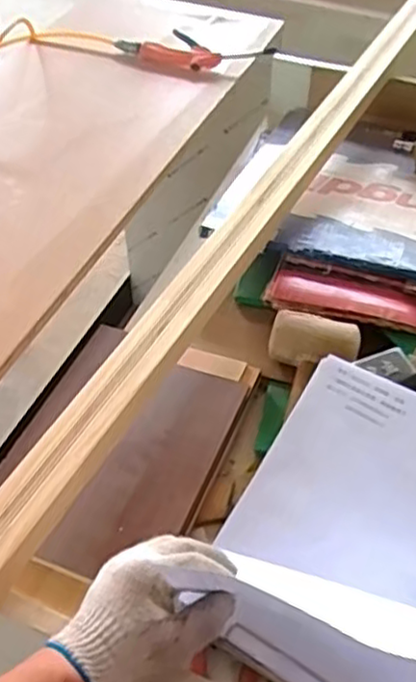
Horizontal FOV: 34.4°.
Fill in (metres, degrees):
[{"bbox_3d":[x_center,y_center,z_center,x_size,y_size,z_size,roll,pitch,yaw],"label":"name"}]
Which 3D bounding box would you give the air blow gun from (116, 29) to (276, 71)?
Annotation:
[{"bbox_3d":[-0.027,-0.509,1.182,0.273,0.025,0.087,14,50,13],"label":"air blow gun"}]

